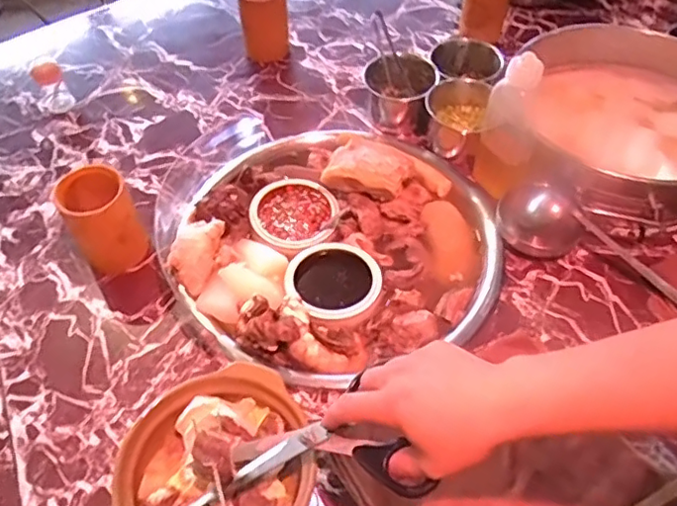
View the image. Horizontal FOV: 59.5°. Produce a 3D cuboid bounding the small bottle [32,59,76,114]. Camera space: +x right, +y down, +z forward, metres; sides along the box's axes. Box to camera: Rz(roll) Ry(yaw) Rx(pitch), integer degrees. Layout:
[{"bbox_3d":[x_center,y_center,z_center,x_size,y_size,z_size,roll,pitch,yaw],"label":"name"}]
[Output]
[{"bbox_3d":[-0.476,-0.280,0.987,0.043,0.081,0.034,-31,57,-20],"label":"small bottle"}]

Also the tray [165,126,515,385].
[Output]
[{"bbox_3d":[0.000,-0.036,0.802,0.422,0.060,0.409,-1,52,1],"label":"tray"}]

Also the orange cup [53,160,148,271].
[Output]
[{"bbox_3d":[-0.302,-0.039,0.768,0.082,0.129,0.076,-1,52,1],"label":"orange cup"}]

